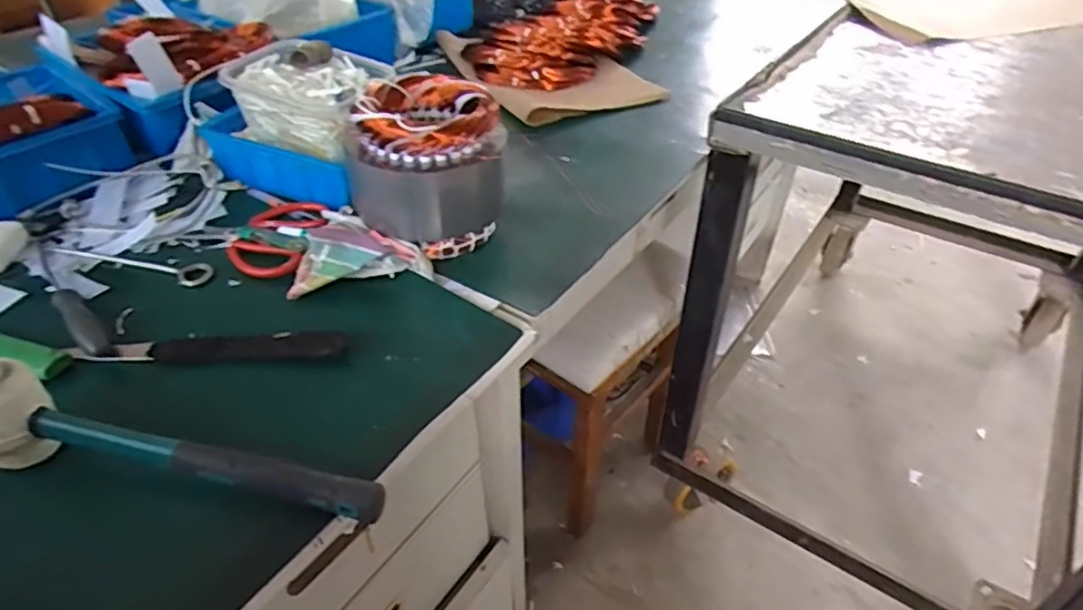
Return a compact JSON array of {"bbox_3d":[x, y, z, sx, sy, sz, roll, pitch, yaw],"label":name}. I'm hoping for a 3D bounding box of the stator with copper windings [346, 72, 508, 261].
[{"bbox_3d":[-0.114,-0.137,0.628,0.146,0.130,0.130,-10,42,-10],"label":"stator with copper windings"}]

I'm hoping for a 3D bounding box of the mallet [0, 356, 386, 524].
[{"bbox_3d":[-0.239,0.107,0.426,0.273,0.085,0.044,14,42,-3],"label":"mallet"}]

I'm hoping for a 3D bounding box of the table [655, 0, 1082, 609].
[{"bbox_3d":[0.737,-0.094,1.108,0.595,0.713,1.052,27,48,28],"label":"table"}]

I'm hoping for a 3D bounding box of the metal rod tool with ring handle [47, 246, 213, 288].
[{"bbox_3d":[-0.395,-0.043,0.618,0.170,0.014,0.032,10,42,12],"label":"metal rod tool with ring handle"}]

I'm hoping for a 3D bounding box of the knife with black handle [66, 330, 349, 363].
[{"bbox_3d":[-0.268,0.036,0.529,0.212,0.022,0.030,-3,41,-2],"label":"knife with black handle"}]

